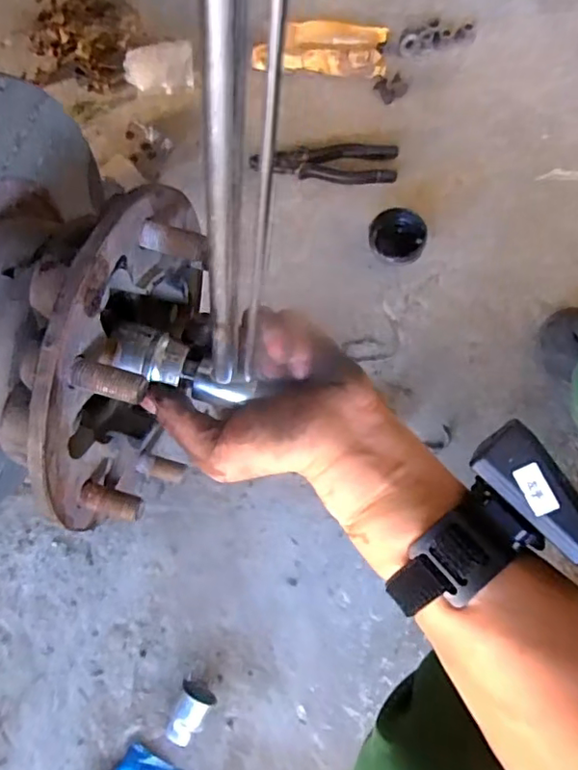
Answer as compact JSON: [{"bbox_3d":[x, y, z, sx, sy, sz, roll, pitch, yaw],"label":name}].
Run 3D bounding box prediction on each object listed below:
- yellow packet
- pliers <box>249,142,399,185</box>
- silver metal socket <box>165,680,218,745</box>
[{"bbox_3d":[0.053,-0.471,0.805,0.169,0.041,0.073,-1,73,0],"label":"yellow packet"},{"bbox_3d":[0.048,-0.305,0.771,0.192,0.012,0.062,6,73,2],"label":"pliers"},{"bbox_3d":[-0.099,0.325,0.563,0.035,0.036,0.050,25,75,8],"label":"silver metal socket"}]

